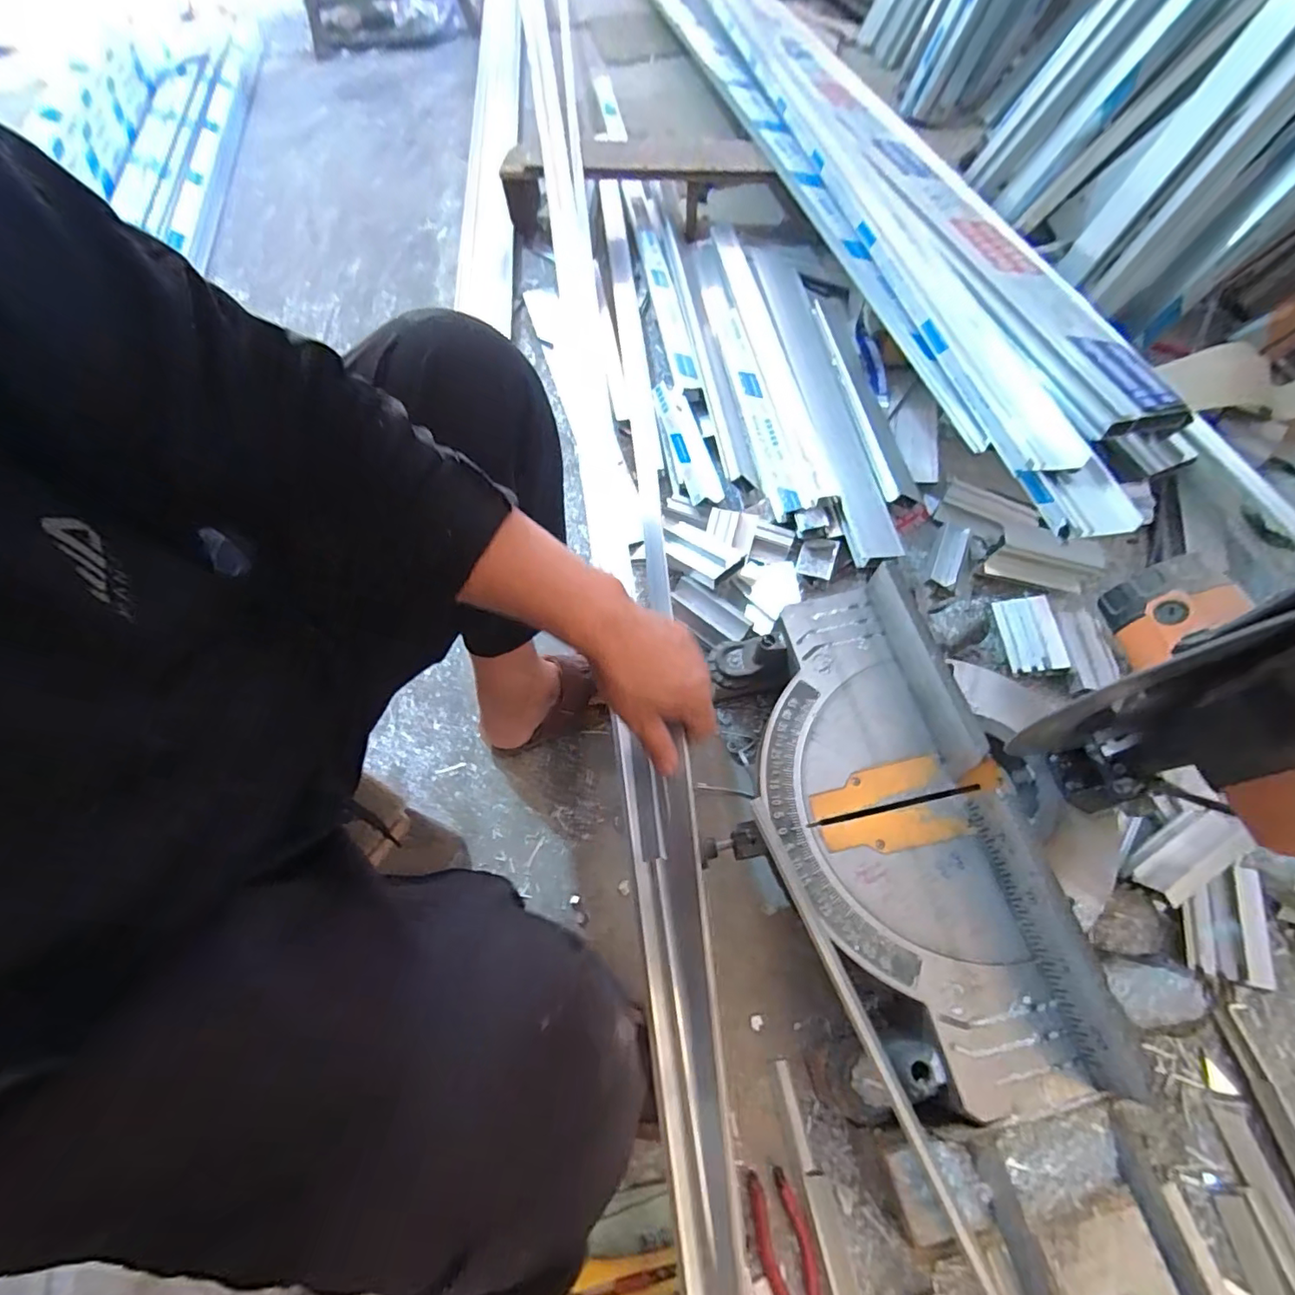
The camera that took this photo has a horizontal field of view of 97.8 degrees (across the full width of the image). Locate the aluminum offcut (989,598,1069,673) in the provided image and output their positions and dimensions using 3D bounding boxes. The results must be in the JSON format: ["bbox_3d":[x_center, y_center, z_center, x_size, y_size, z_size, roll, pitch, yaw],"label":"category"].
[{"bbox_3d":[0.508,-0.017,0.748,0.071,0.025,0.103,-10,65,15],"label":"aluminum offcut"}]

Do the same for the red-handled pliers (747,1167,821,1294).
[{"bbox_3d":[0.129,0.566,0.487,0.049,0.008,0.169,-10,62,-1],"label":"red-handled pliers"}]

